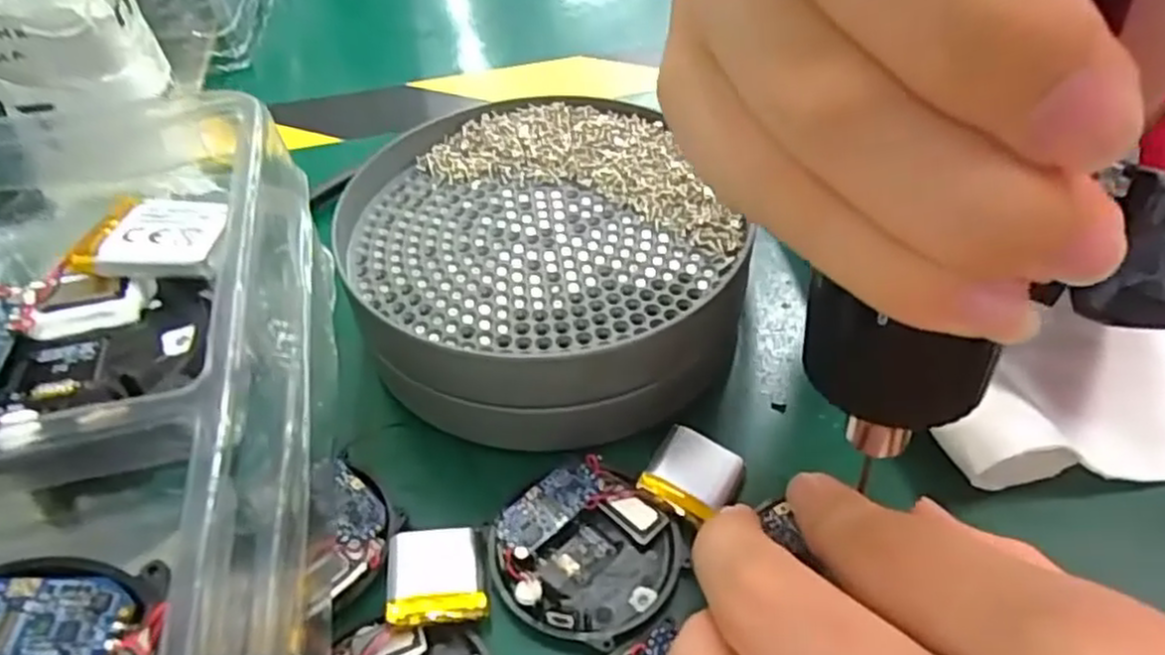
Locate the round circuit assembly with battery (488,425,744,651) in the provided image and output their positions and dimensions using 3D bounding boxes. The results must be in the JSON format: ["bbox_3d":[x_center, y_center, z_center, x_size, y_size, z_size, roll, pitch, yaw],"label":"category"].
[{"bbox_3d":[0.007,0.045,0.178,0.040,0.006,0.059,26,54,26],"label":"round circuit assembly with battery"}]

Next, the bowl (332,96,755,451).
[{"bbox_3d":[-0.013,-0.022,0.211,0.101,0.029,0.122,-22,55,-14],"label":"bowl"}]

